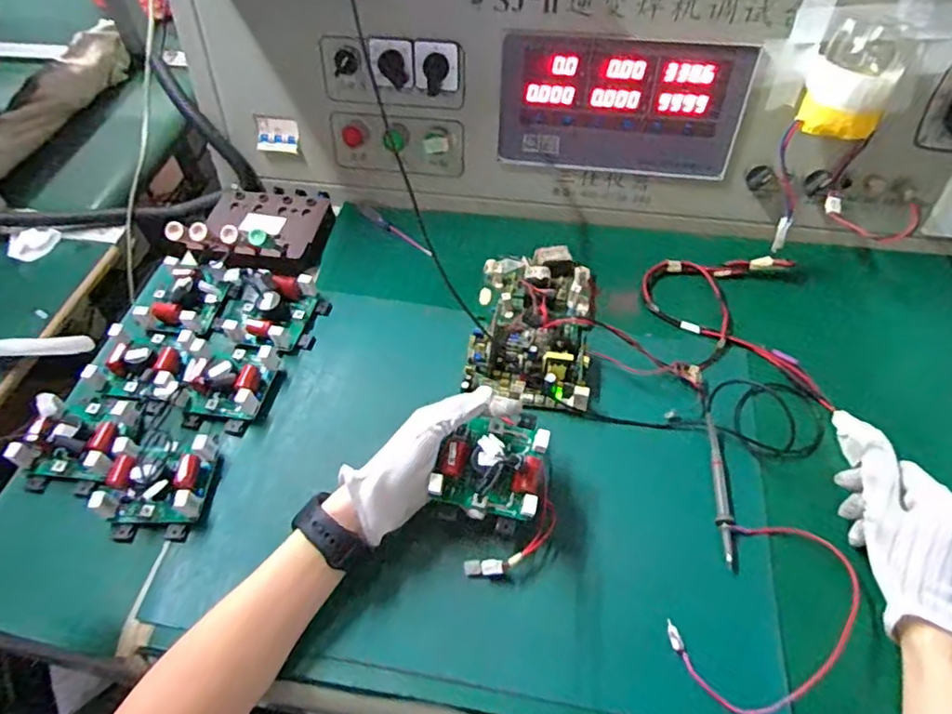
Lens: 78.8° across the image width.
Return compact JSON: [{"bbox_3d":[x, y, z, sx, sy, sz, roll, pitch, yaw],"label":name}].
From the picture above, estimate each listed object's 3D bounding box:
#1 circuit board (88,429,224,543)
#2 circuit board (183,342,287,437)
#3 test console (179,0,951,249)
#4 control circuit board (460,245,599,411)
[{"bbox_3d":[-0.280,0.105,0.514,0.094,0.047,0.102,3,53,4],"label":"circuit board"},{"bbox_3d":[-0.244,0.021,0.570,0.092,0.034,0.100,10,54,9],"label":"circuit board"},{"bbox_3d":[0.174,-0.337,0.655,1.002,0.281,0.246,9,54,8],"label":"test console"},{"bbox_3d":[0.061,-0.040,0.601,0.121,0.035,0.186,9,54,8],"label":"control circuit board"}]

